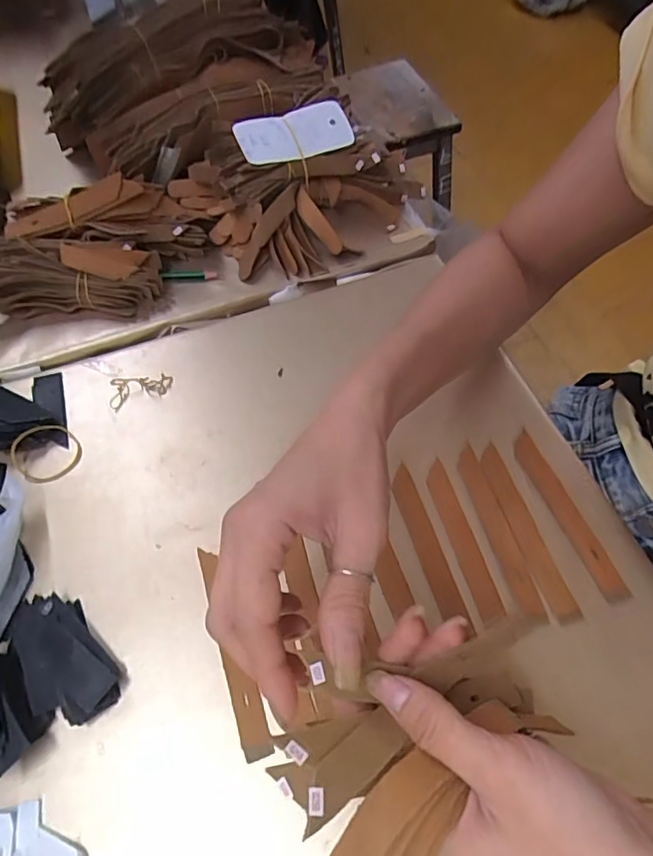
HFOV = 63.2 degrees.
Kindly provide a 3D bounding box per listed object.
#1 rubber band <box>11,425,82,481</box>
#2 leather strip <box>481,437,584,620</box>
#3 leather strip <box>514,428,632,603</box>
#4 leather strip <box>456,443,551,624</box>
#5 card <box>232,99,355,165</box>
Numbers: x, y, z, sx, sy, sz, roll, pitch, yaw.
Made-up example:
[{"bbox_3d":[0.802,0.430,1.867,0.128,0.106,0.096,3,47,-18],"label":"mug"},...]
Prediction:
[{"bbox_3d":[-0.210,0.020,0.400,0.046,0.011,0.044,3,72,-11],"label":"rubber band"},{"bbox_3d":[0.134,0.067,0.359,0.017,0.005,0.124,-15,59,-7],"label":"leather strip"},{"bbox_3d":[0.164,0.057,0.364,0.019,0.005,0.124,-18,60,-9],"label":"leather strip"},{"bbox_3d":[0.116,0.068,0.359,0.018,0.006,0.124,-13,59,-6],"label":"leather strip"},{"bbox_3d":[-0.028,-0.269,0.486,0.101,0.009,0.051,-23,80,-9],"label":"card"}]

